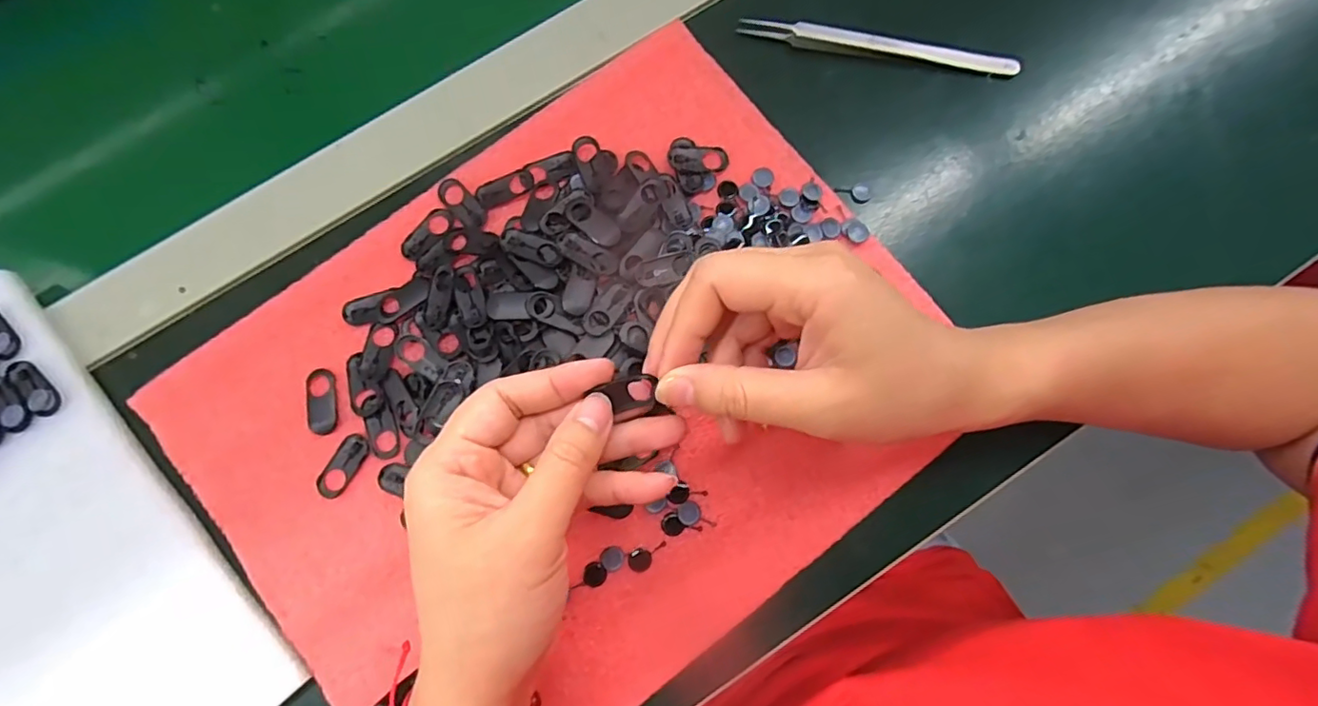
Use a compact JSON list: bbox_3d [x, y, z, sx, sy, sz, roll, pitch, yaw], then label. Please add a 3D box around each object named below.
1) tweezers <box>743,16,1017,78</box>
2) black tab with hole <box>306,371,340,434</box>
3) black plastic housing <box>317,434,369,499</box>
[{"bbox_3d":[0.123,-0.170,0.316,0.153,0.010,0.010,8,80,1],"label":"tweezers"},{"bbox_3d":[-0.164,0.023,0.276,0.015,0.004,0.031,-7,80,-1],"label":"black tab with hole"},{"bbox_3d":[-0.151,0.054,0.271,0.013,0.004,0.032,31,81,5],"label":"black plastic housing"}]

